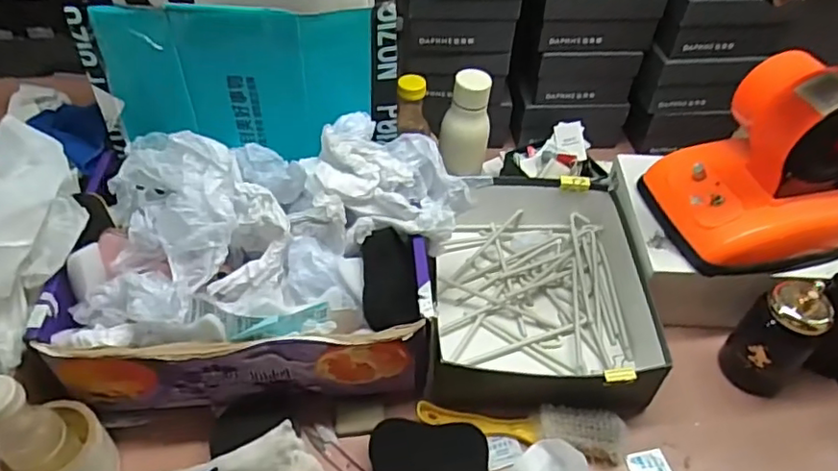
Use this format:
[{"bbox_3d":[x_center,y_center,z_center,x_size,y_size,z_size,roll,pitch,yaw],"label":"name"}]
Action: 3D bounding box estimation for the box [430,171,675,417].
[{"bbox_3d":[0.152,0.069,0.807,0.273,0.115,0.342,2,47,-1],"label":"box"}]

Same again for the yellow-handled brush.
[{"bbox_3d":[0.115,0.209,0.693,0.230,0.035,0.053,10,48,6],"label":"yellow-handled brush"}]

